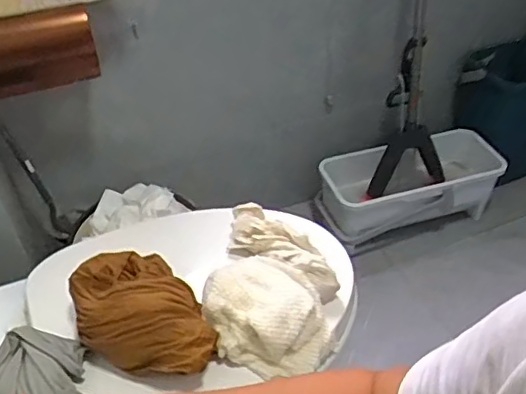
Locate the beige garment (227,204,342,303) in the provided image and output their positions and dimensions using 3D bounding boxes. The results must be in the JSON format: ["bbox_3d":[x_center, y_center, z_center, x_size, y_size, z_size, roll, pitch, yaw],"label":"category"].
[{"bbox_3d":[0.017,0.074,0.805,0.073,0.043,0.200,-30,49,-28],"label":"beige garment"}]

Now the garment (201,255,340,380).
[{"bbox_3d":[0.000,0.145,0.733,0.147,0.075,0.154,-1,41,1],"label":"garment"}]

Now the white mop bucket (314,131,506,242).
[{"bbox_3d":[0.381,-0.021,1.418,0.488,0.183,0.178,-14,43,-14],"label":"white mop bucket"}]

